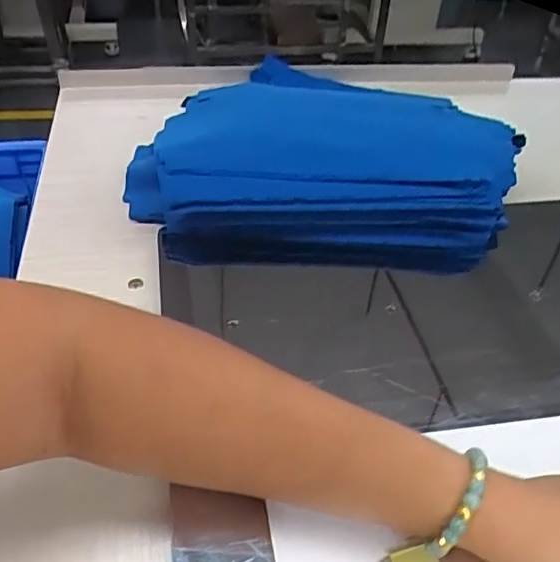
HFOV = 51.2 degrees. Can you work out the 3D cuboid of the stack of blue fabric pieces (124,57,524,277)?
[{"bbox_3d":[0.034,-0.109,0.540,0.337,0.081,0.186,3,44,1],"label":"stack of blue fabric pieces"}]

